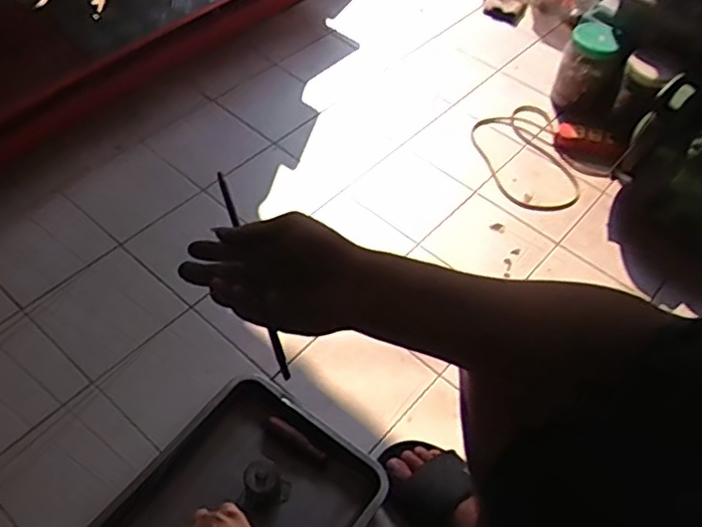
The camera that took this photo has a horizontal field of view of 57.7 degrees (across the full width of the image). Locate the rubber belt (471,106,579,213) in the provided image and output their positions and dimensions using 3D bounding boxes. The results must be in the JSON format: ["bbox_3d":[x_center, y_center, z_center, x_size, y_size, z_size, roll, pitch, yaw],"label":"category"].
[{"bbox_3d":[0.381,-0.244,1.387,0.208,0.021,0.319,-2,52,-7],"label":"rubber belt"}]

